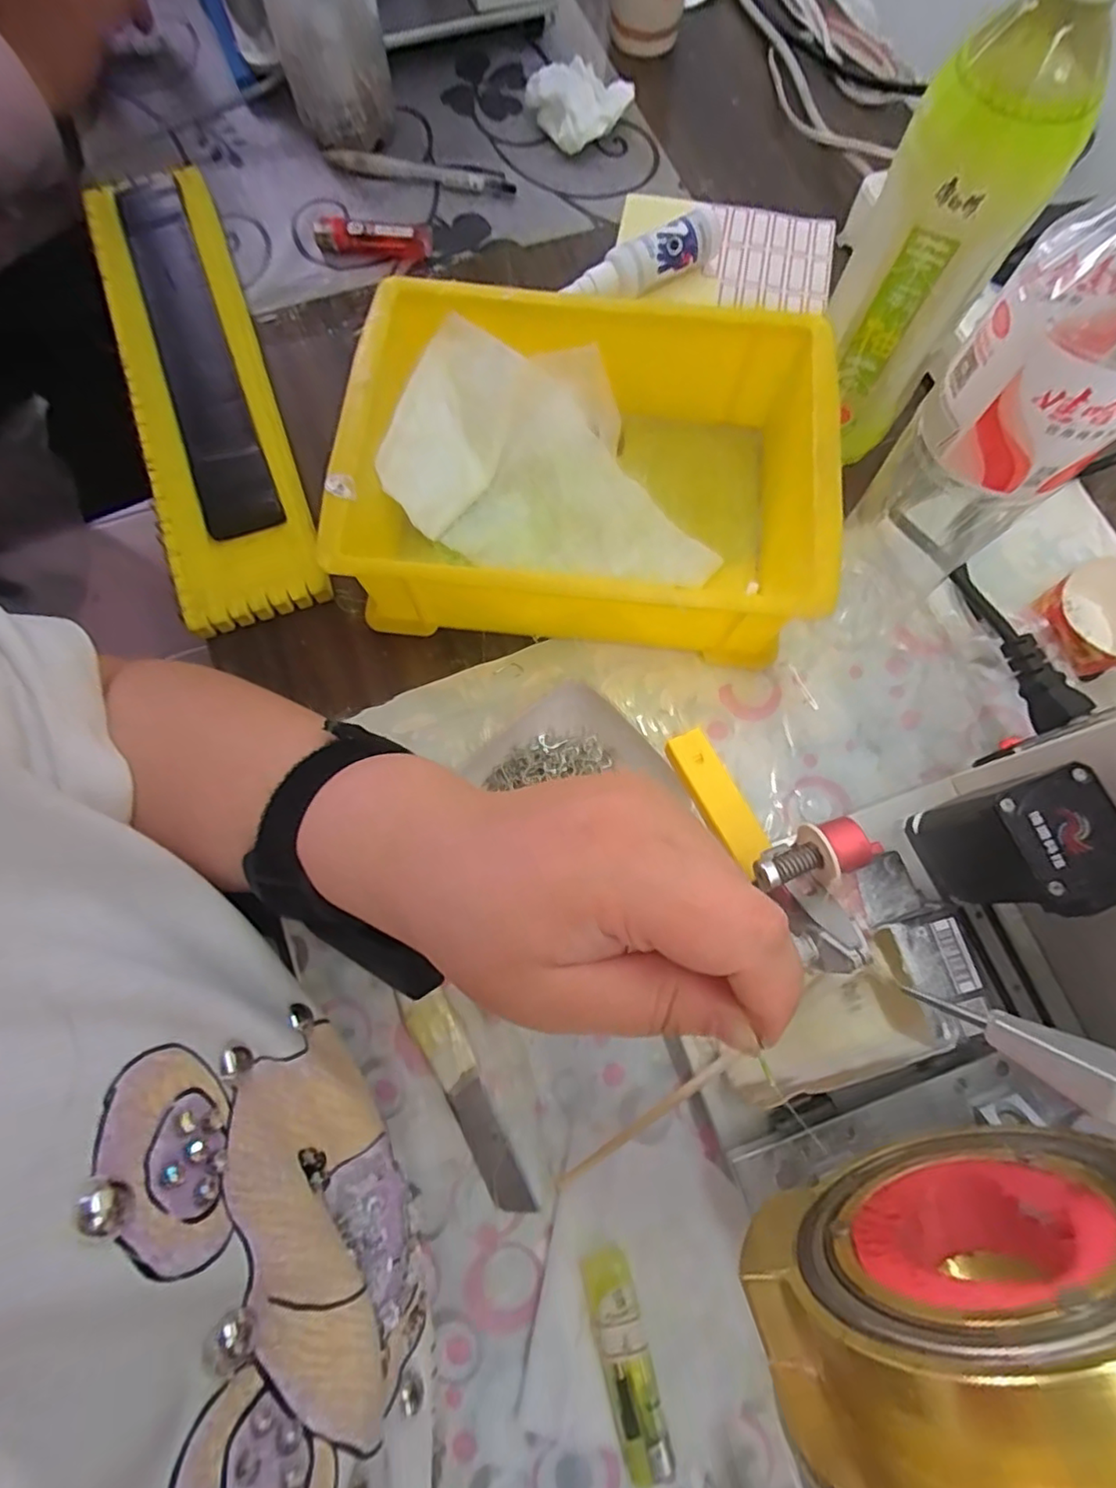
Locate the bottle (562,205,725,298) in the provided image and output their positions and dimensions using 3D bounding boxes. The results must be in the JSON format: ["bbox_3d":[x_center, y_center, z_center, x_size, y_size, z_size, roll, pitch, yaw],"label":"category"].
[{"bbox_3d":[0.059,-0.317,0.412,0.112,0.036,0.026,-23,76,-6],"label":"bottle"}]

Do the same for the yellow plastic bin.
[{"bbox_3d":[0.015,-0.144,0.339,0.237,0.079,0.174,5,75,2],"label":"yellow plastic bin"}]

